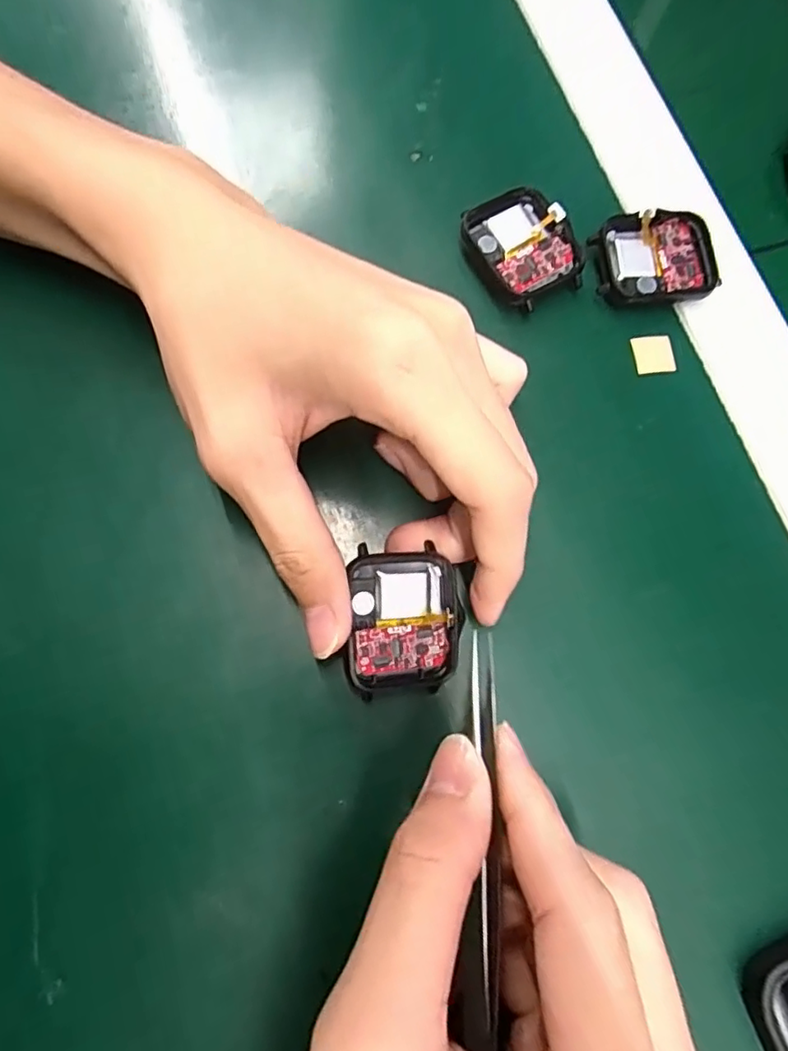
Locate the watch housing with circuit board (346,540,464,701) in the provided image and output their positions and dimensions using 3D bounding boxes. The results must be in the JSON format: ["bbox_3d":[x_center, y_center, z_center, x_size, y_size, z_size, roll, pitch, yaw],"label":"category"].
[{"bbox_3d":[0.003,0.032,0.190,0.036,0.006,0.046,1,92,-16],"label":"watch housing with circuit board"}]

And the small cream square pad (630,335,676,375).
[{"bbox_3d":[0.101,-0.066,0.228,0.016,0.004,0.015,-7,83,-4],"label":"small cream square pad"}]

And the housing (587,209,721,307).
[{"bbox_3d":[0.103,-0.104,0.232,0.046,0.011,0.037,-3,76,-5],"label":"housing"}]

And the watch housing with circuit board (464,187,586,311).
[{"bbox_3d":[0.050,-0.107,0.229,0.038,0.012,0.044,-30,80,-10],"label":"watch housing with circuit board"}]

